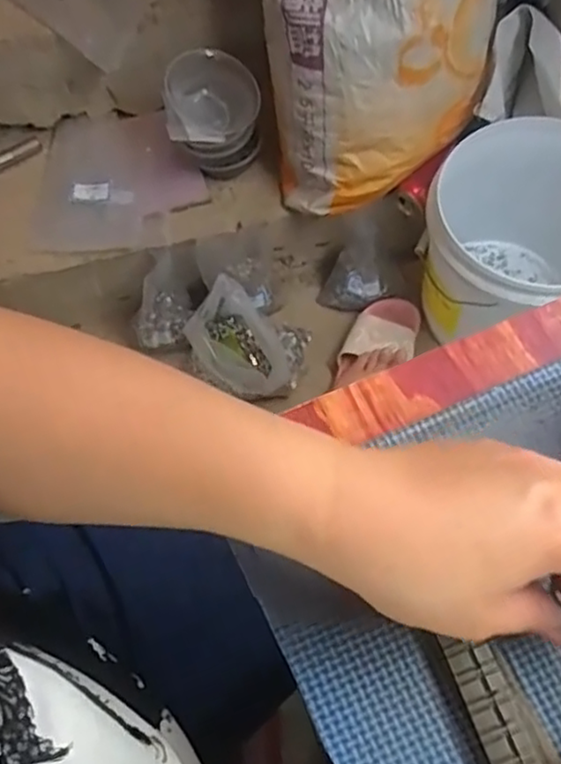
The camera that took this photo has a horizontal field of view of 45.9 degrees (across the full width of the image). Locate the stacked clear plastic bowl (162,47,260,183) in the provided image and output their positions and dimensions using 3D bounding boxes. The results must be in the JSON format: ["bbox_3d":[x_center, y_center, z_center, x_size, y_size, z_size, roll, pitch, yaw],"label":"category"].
[{"bbox_3d":[-0.092,-0.362,0.925,0.127,0.141,0.110,-7,68,-1],"label":"stacked clear plastic bowl"}]

